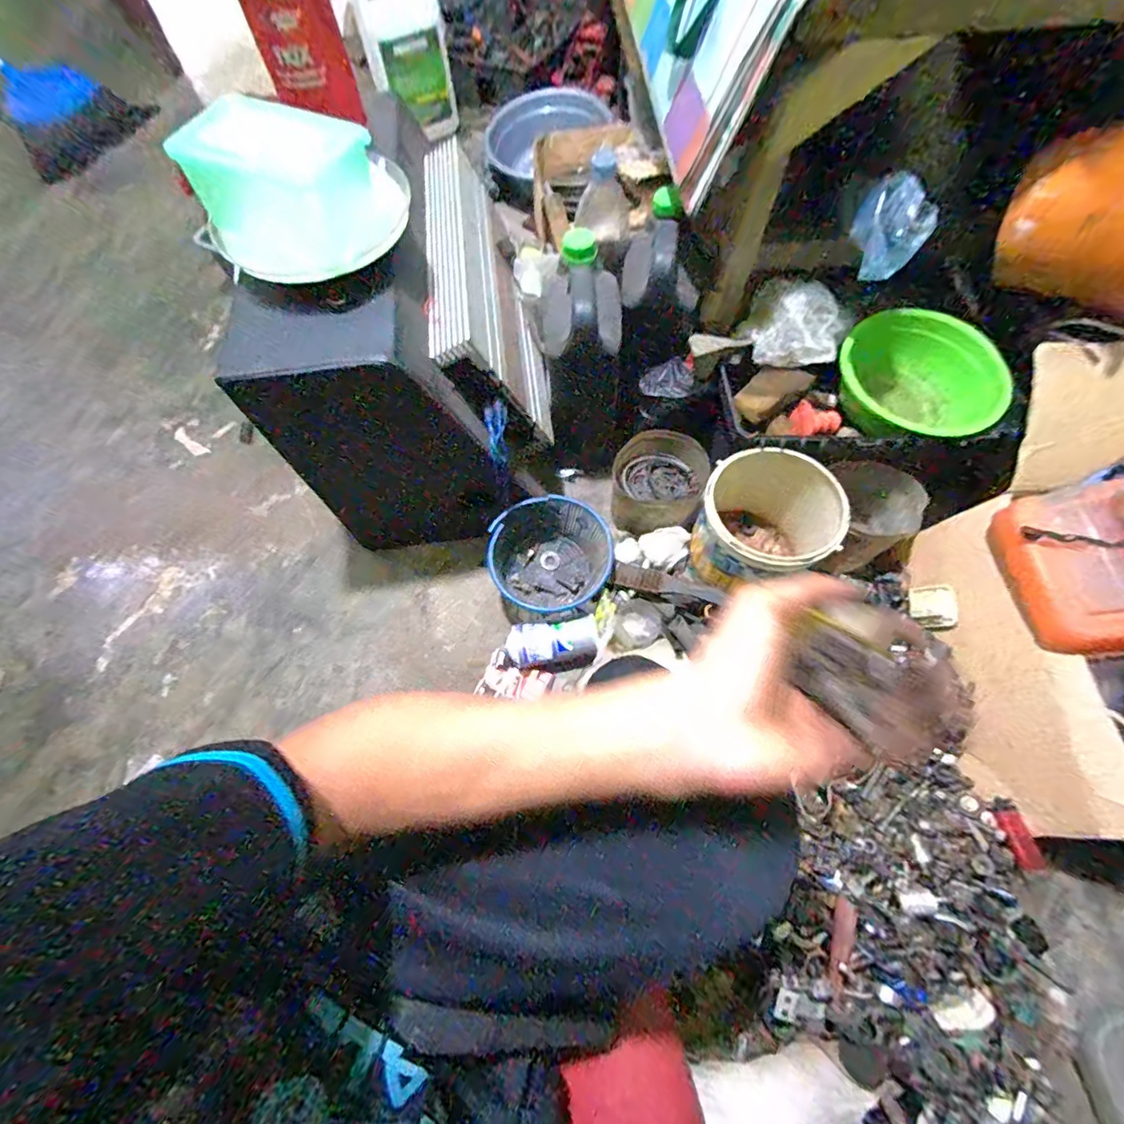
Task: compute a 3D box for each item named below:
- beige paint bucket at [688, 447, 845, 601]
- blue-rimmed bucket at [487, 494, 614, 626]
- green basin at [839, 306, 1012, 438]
[{"bbox_3d":[0.291,-0.057,0.756,0.180,0.192,0.174,-1,66,2],"label":"beige paint bucket"},{"bbox_3d":[-0.016,-0.004,0.791,0.184,0.107,0.172,2,66,3],"label":"blue-rimmed bucket"},{"bbox_3d":[0.532,-0.256,0.772,0.230,0.124,0.230,-1,66,2],"label":"green basin"}]

